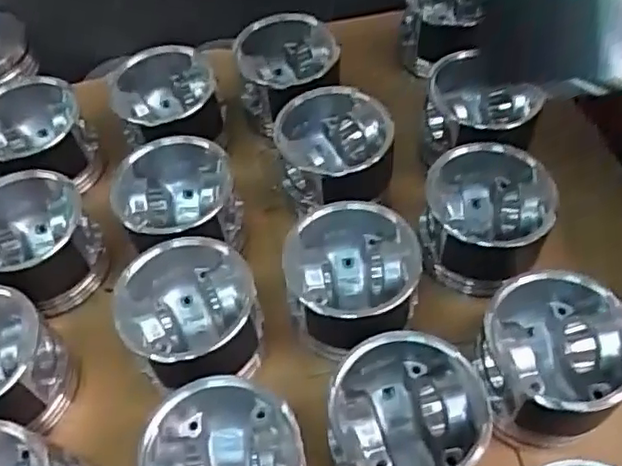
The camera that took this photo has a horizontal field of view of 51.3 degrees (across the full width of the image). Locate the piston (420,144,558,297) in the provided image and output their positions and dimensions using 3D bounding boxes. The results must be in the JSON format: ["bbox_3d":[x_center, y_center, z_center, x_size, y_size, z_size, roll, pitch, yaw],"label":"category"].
[{"bbox_3d":[0.154,-0.010,0.585,0.112,0.091,0.114,-4,55,2],"label":"piston"}]

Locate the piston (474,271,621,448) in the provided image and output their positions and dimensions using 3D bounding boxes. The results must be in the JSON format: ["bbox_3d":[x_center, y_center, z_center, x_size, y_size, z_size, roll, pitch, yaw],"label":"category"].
[{"bbox_3d":[0.185,0.099,0.503,0.106,0.091,0.115,-12,55,-3],"label":"piston"}]

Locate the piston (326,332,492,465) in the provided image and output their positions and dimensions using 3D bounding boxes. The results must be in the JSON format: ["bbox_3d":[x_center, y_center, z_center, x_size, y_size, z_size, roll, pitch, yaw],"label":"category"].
[{"bbox_3d":[0.071,0.148,0.487,0.108,0.102,0.108,-2,55,3],"label":"piston"}]

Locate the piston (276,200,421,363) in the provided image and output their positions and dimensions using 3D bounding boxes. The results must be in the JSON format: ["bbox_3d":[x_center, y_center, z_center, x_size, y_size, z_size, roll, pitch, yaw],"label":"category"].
[{"bbox_3d":[0.034,0.041,0.554,0.105,0.096,0.108,-2,55,3],"label":"piston"}]

